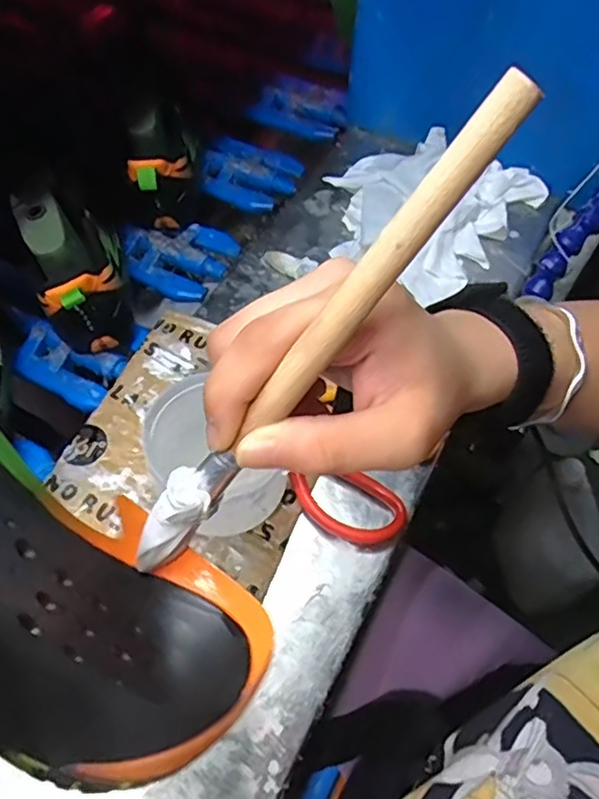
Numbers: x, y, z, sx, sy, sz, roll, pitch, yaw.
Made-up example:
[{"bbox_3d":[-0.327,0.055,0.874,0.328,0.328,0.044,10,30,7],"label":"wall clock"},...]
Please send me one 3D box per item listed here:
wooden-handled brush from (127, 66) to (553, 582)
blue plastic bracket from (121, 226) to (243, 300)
[{"bbox_3d":[-0.002,-0.008,0.186,0.014,0.187,0.015,3,46,-46],"label":"wooden-handled brush"},{"bbox_3d":[-0.124,-0.146,0.627,0.109,0.018,0.092,25,62,10],"label":"blue plastic bracket"}]

